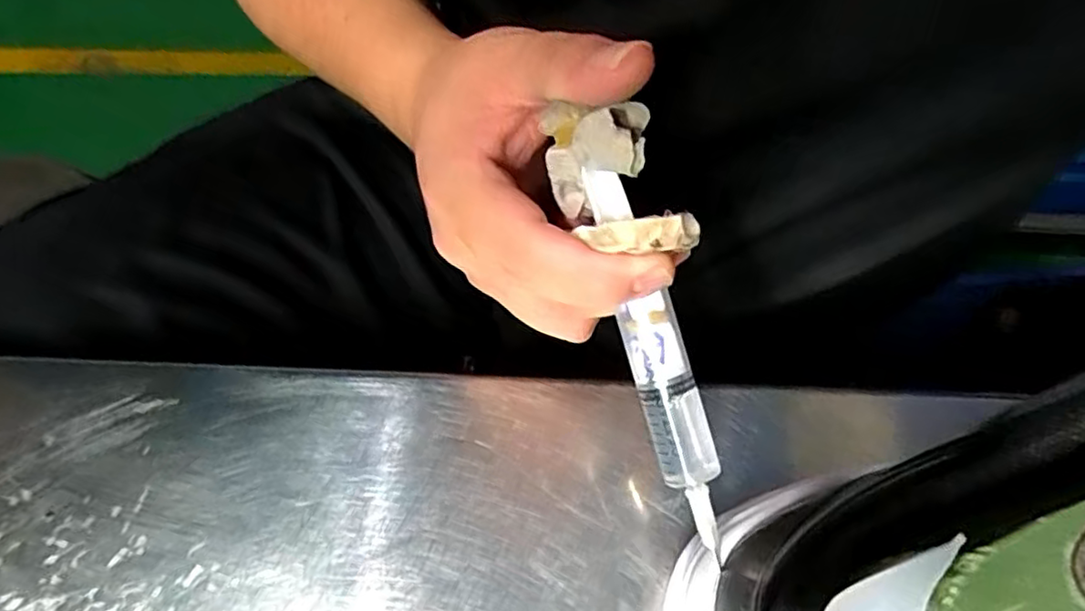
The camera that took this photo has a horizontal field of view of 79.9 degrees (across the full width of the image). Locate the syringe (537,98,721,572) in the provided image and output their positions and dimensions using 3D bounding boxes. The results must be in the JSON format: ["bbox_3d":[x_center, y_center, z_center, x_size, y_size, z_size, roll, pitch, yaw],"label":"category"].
[{"bbox_3d":[0.030,0.007,0.181,0.022,0.035,0.130,-18,96,-12],"label":"syringe"}]

